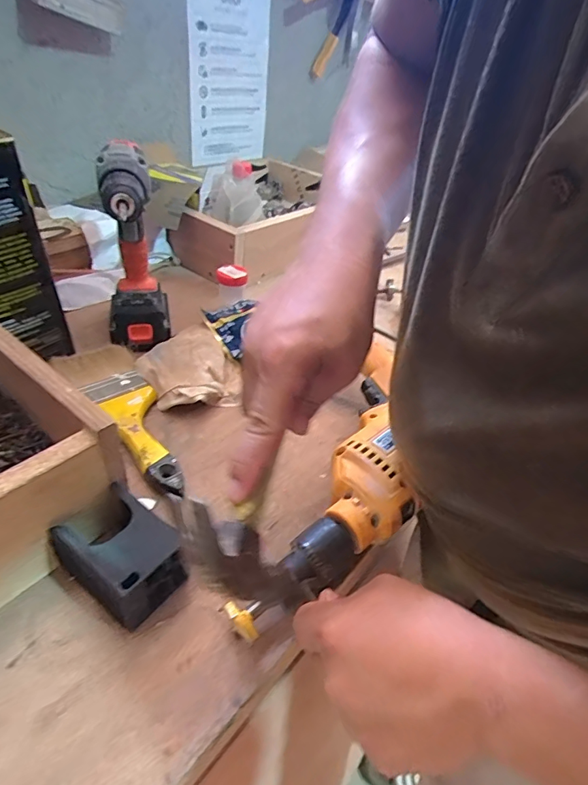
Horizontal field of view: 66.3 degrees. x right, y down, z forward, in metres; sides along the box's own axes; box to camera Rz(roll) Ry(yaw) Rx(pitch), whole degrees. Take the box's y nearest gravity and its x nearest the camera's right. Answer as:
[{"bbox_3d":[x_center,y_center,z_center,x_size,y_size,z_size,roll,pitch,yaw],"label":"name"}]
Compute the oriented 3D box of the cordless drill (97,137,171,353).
[{"bbox_3d":[-0.188,-0.159,0.525,0.072,0.210,0.169,-6,41,-16],"label":"cordless drill"}]

